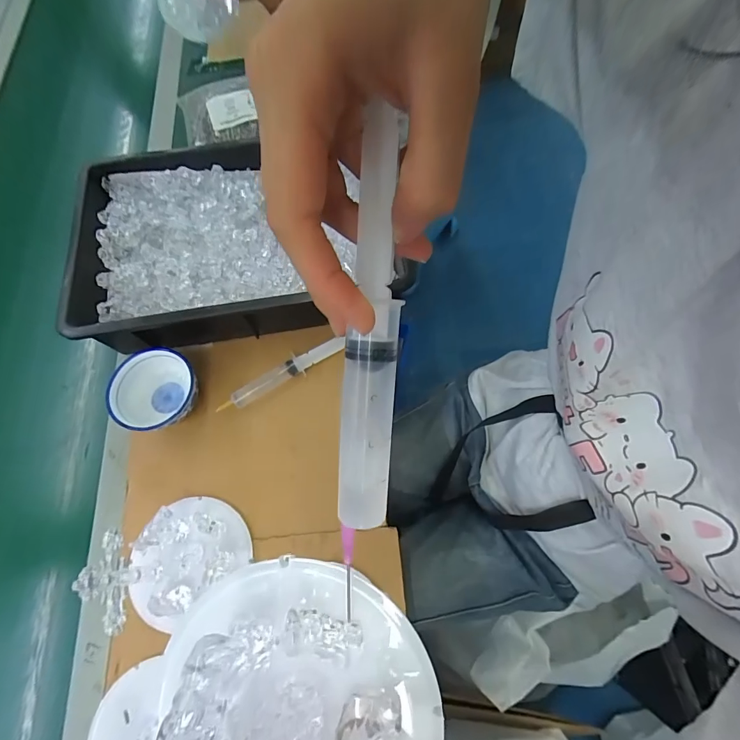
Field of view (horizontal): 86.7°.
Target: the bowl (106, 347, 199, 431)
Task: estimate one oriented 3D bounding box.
[{"bbox_3d":[-0.254,0.027,0.470,0.102,0.043,0.101,9,71,5],"label":"bowl"}]

